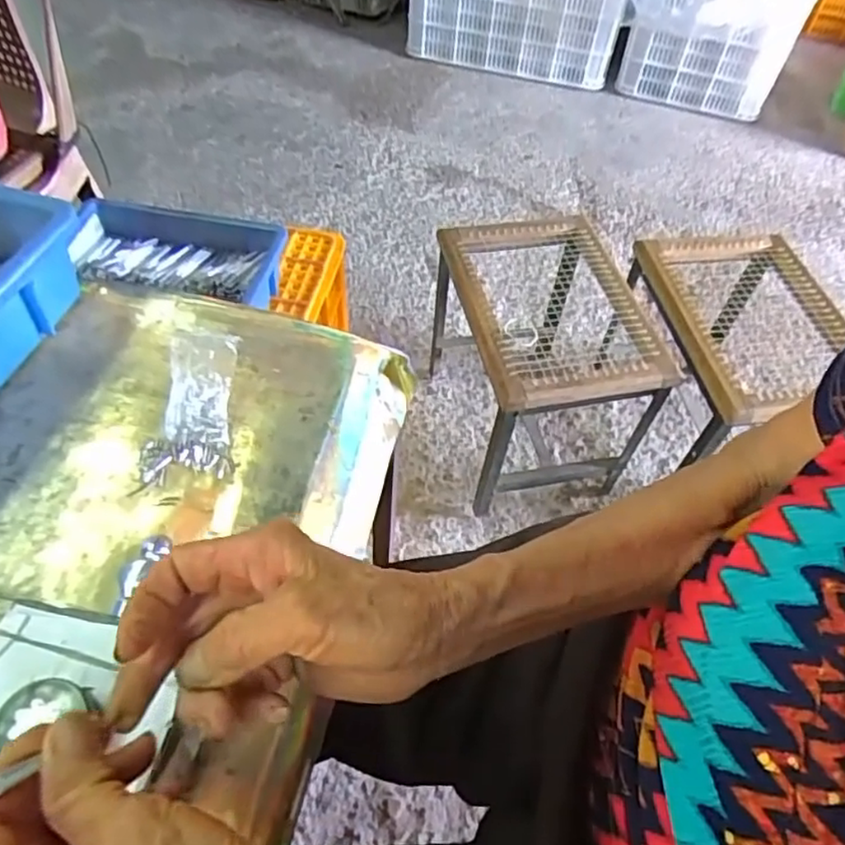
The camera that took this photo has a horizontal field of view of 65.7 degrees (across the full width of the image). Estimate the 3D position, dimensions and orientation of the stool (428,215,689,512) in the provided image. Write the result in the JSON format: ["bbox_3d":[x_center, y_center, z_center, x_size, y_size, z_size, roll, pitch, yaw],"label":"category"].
[{"bbox_3d":[0.181,-0.080,1.020,0.252,0.297,0.364,-8,54,-10],"label":"stool"}]

